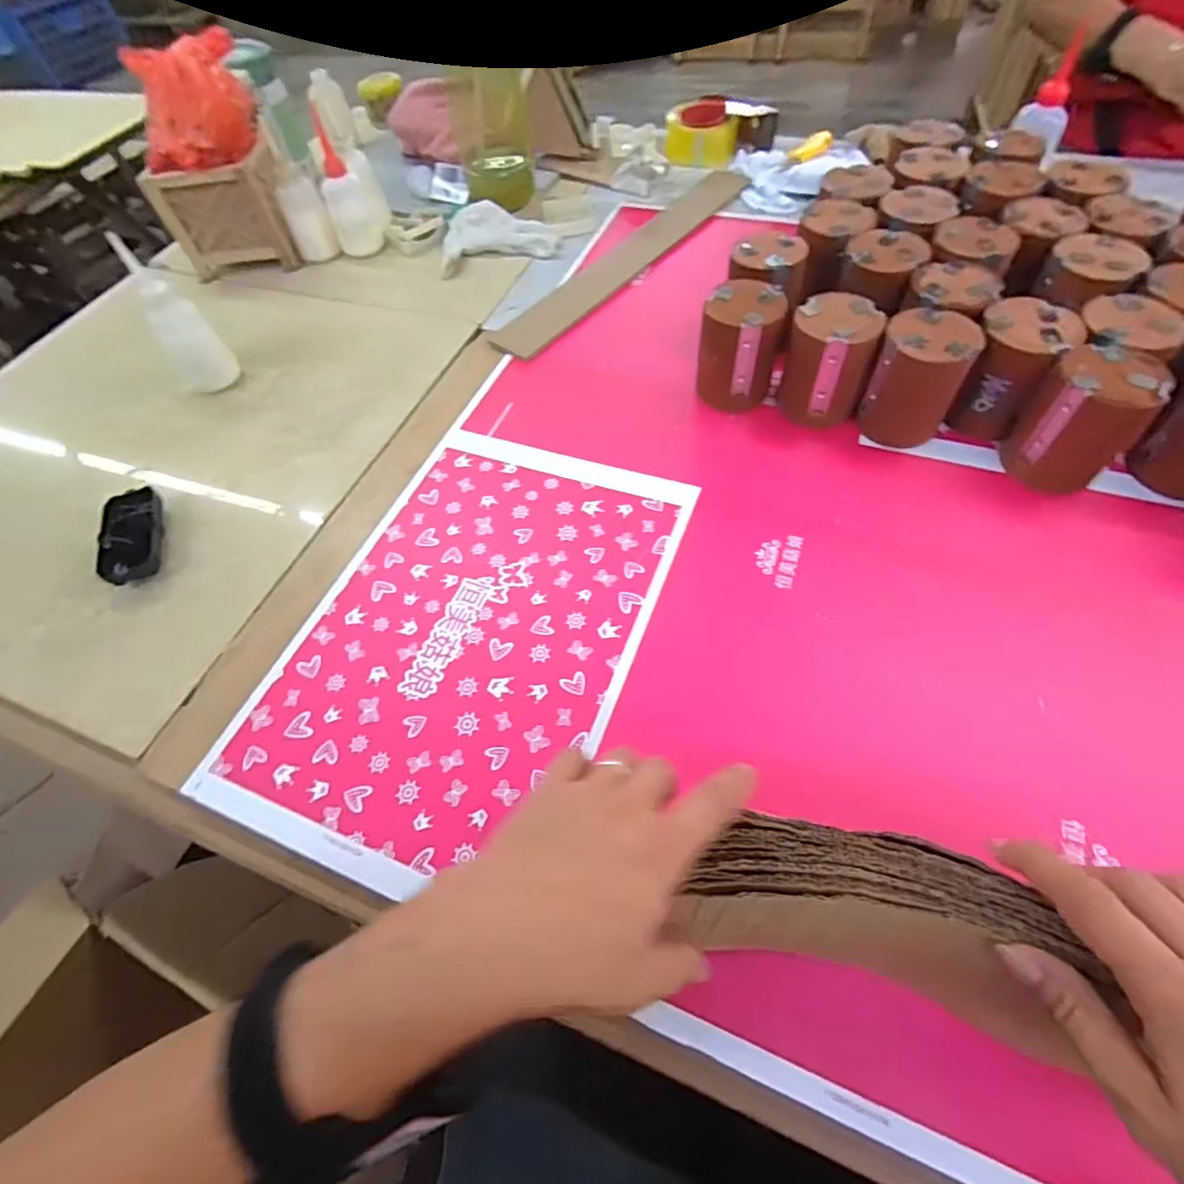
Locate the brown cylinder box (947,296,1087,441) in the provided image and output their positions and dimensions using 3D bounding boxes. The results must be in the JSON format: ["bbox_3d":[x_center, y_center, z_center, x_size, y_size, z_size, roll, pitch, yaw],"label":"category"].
[{"bbox_3d":[0.390,-0.205,0.545,0.075,0.106,0.080,26,63,20],"label":"brown cylinder box"}]

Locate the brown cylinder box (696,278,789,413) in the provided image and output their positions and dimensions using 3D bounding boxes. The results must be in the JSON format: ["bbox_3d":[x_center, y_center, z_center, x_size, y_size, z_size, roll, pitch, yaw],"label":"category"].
[{"bbox_3d":[0.152,-0.250,0.590,0.076,0.105,0.071,15,60,14],"label":"brown cylinder box"}]

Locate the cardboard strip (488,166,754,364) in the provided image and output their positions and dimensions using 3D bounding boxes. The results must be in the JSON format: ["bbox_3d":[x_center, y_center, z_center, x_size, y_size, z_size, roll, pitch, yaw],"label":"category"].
[{"bbox_3d":[0.049,-0.456,0.780,0.076,0.013,0.486,33,67,27],"label":"cardboard strip"}]

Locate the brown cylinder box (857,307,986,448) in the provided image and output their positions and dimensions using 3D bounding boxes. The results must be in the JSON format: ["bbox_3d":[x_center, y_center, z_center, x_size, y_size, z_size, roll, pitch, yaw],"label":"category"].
[{"bbox_3d":[0.303,-0.197,0.540,0.076,0.104,0.069,25,63,19],"label":"brown cylinder box"}]

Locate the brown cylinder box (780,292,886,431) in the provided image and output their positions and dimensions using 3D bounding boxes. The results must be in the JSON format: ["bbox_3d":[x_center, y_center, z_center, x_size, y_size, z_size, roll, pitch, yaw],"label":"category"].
[{"bbox_3d":[0.233,-0.225,0.570,0.078,0.101,0.073,16,60,15],"label":"brown cylinder box"}]

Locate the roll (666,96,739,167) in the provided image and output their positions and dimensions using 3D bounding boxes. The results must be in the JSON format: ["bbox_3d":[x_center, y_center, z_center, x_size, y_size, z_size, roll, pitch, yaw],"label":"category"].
[{"bbox_3d":[0.174,-0.729,0.914,0.115,0.057,0.100,3,58,7],"label":"roll"}]

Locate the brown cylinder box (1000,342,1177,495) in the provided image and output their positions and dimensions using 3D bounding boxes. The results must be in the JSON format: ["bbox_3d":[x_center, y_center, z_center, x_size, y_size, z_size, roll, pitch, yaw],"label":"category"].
[{"bbox_3d":[0.429,-0.149,0.505,0.076,0.106,0.079,-38,62,-18],"label":"brown cylinder box"}]

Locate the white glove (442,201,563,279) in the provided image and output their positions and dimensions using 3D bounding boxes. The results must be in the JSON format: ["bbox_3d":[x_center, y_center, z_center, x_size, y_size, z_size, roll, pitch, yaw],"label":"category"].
[{"bbox_3d":[-0.134,-0.508,0.819,0.171,0.045,0.101,-10,57,-1],"label":"white glove"}]

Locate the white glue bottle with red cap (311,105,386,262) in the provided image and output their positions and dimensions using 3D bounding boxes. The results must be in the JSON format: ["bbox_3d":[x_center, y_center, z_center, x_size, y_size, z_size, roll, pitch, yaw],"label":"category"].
[{"bbox_3d":[-0.349,-0.560,0.803,0.059,0.155,0.048,-23,58,-9],"label":"white glue bottle with red cap"}]

